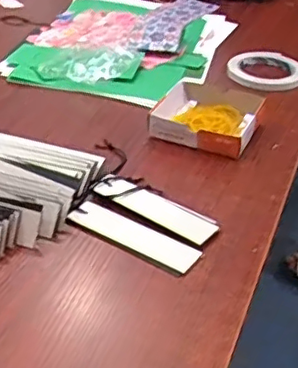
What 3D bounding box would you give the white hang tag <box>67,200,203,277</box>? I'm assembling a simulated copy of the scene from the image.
[{"bbox_3d":[-0.015,0.046,0.554,0.126,0.011,0.035,22,38,25],"label":"white hang tag"}]

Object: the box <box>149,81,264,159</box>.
[{"bbox_3d":[0.069,-0.082,0.727,0.121,0.029,0.128,12,35,13],"label":"box"}]

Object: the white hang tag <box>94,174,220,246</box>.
[{"bbox_3d":[0.005,0.022,0.584,0.128,0.009,0.042,28,41,32],"label":"white hang tag"}]

